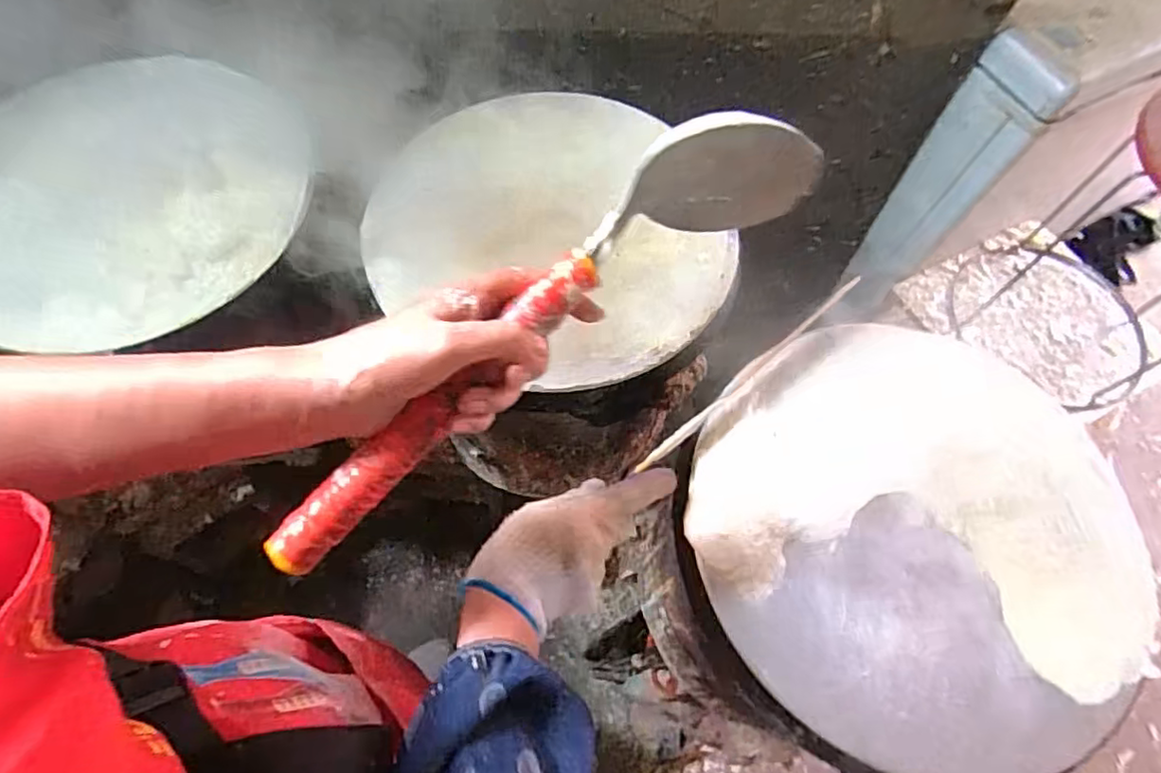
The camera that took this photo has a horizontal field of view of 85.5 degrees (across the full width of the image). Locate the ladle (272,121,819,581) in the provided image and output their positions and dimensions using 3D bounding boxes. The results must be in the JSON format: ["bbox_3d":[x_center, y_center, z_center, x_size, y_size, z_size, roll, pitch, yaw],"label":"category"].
[{"bbox_3d":[-0.022,-0.021,0.331,0.347,0.087,0.063,-43,75,-6],"label":"ladle"}]

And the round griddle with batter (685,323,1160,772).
[{"bbox_3d":[0.294,0.117,0.527,0.373,0.049,0.366,1,65,-2],"label":"round griddle with batter"}]

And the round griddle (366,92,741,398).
[{"bbox_3d":[-0.013,-0.182,0.675,0.356,0.036,0.352,1,66,-3],"label":"round griddle"}]

